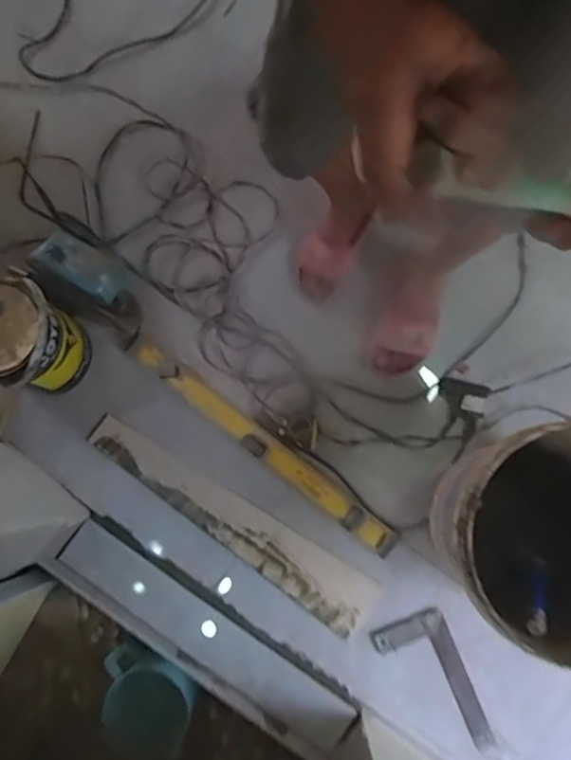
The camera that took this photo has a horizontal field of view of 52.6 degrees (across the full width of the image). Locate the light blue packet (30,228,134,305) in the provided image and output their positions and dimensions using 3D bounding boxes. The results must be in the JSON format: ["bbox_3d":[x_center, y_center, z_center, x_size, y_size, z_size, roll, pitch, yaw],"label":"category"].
[{"bbox_3d":[-0.392,-0.231,1.132,0.187,0.026,0.096,32,60,5],"label":"light blue packet"}]

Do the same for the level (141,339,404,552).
[{"bbox_3d":[-0.041,0.123,1.074,0.585,0.031,0.046,37,82,8],"label":"level"}]

